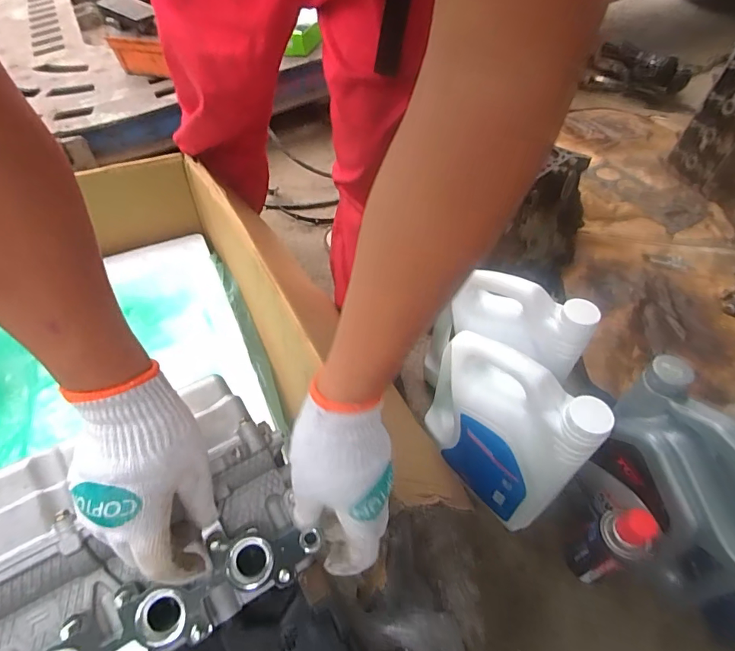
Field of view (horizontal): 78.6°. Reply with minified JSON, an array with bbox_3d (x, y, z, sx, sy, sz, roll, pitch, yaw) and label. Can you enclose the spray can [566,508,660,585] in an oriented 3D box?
[{"bbox_3d":[0.308,0.282,0.576,0.053,0.170,0.054,0,50,0],"label":"spray can"}]

